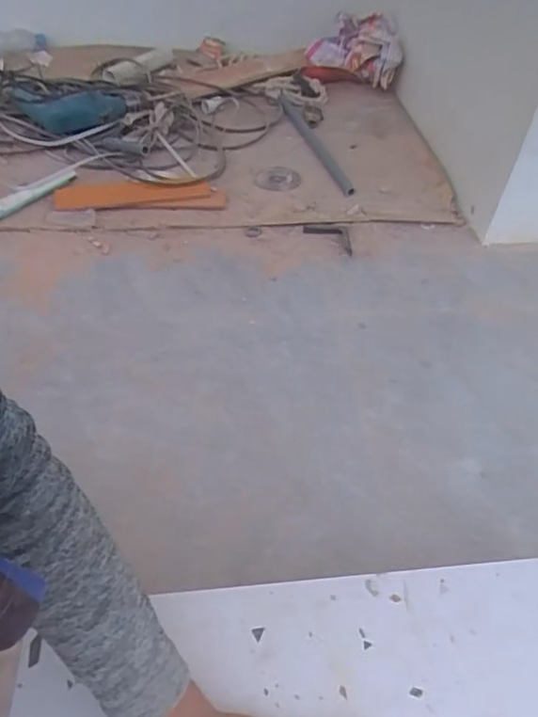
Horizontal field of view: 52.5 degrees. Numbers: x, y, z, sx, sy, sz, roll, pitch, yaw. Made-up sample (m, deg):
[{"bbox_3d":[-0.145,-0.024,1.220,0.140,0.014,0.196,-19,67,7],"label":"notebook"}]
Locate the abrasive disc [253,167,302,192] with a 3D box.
[{"bbox_3d":[0.018,-0.388,1.170,0.098,0.006,0.095,1,48,-1],"label":"abrasive disc"}]

